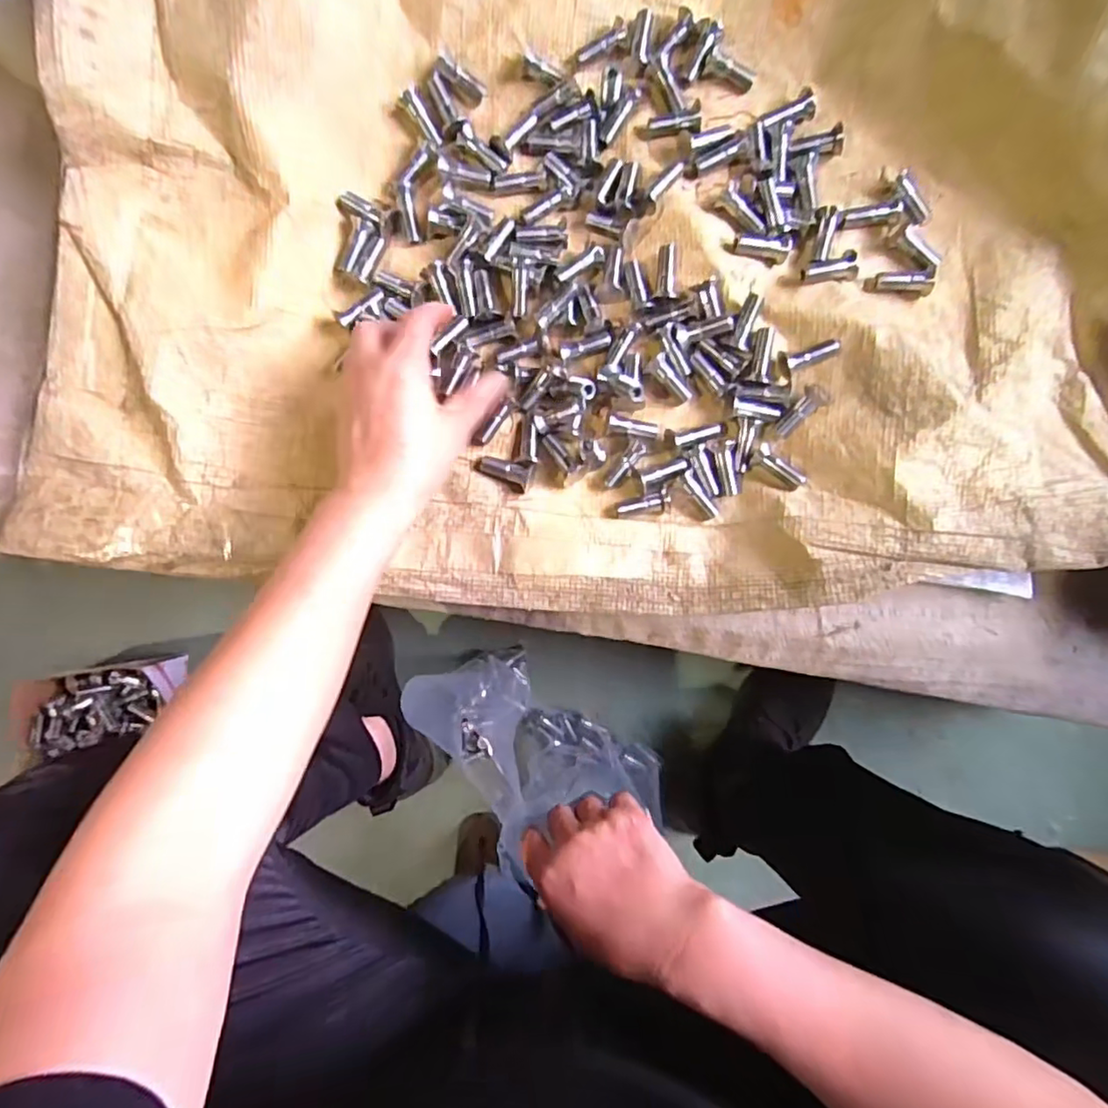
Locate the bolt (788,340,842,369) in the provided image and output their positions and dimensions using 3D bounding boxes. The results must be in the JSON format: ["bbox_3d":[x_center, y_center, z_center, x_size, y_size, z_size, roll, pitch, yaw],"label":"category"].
[{"bbox_3d":[0.165,-0.127,0.385,0.033,0.008,0.009,-21,89,-2],"label":"bolt"}]

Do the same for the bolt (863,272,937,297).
[{"bbox_3d":[0.231,-0.183,0.406,0.042,0.014,0.015,5,89,-1],"label":"bolt"}]

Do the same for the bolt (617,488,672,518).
[{"bbox_3d":[0.058,-0.031,0.393,0.034,0.013,0.012,-15,89,-2],"label":"bolt"}]

